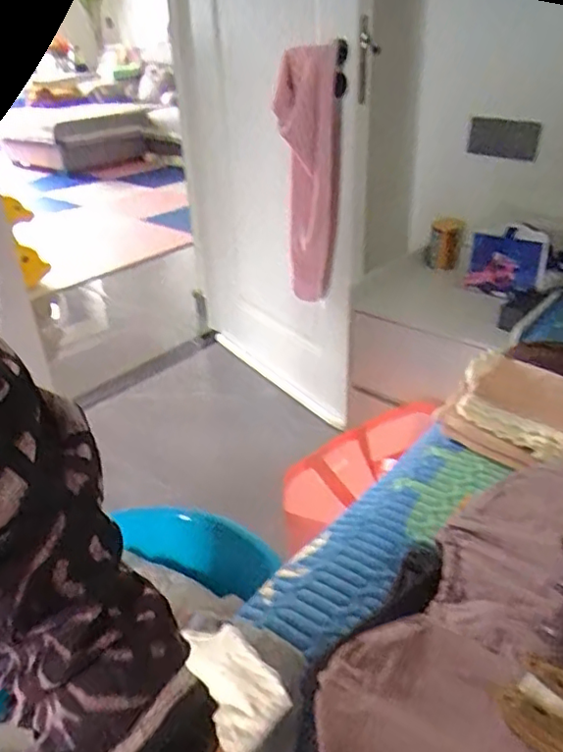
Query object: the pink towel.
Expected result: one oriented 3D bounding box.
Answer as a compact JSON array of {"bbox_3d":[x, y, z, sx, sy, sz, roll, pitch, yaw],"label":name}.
[{"bbox_3d":[0.067,-0.437,1.400,0.194,0.602,0.052,24,46,38],"label":"pink towel"}]

